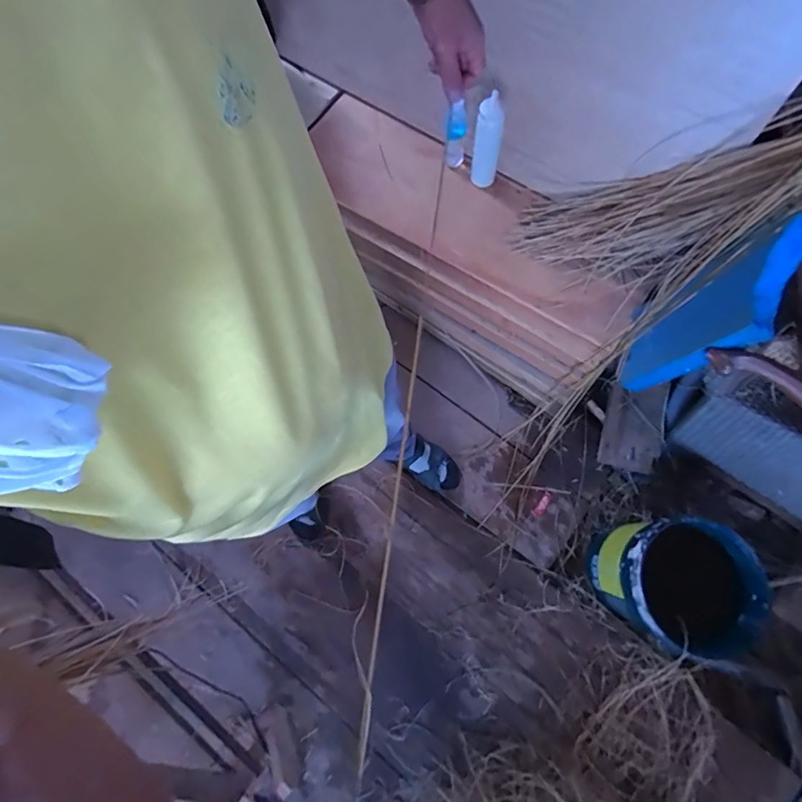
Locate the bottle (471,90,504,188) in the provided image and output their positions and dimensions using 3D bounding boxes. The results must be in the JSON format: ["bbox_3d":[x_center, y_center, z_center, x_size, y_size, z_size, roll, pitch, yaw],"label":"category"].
[{"bbox_3d":[0.226,-0.672,1.160,0.069,0.218,0.075,-2,75,3],"label":"bottle"}]

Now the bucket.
[{"bbox_3d":[0.663,0.435,1.085,0.288,0.249,0.272,-1,75,3],"label":"bucket"}]

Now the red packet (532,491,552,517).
[{"bbox_3d":[0.406,0.298,1.269,0.027,0.005,0.078,36,76,12],"label":"red packet"}]

